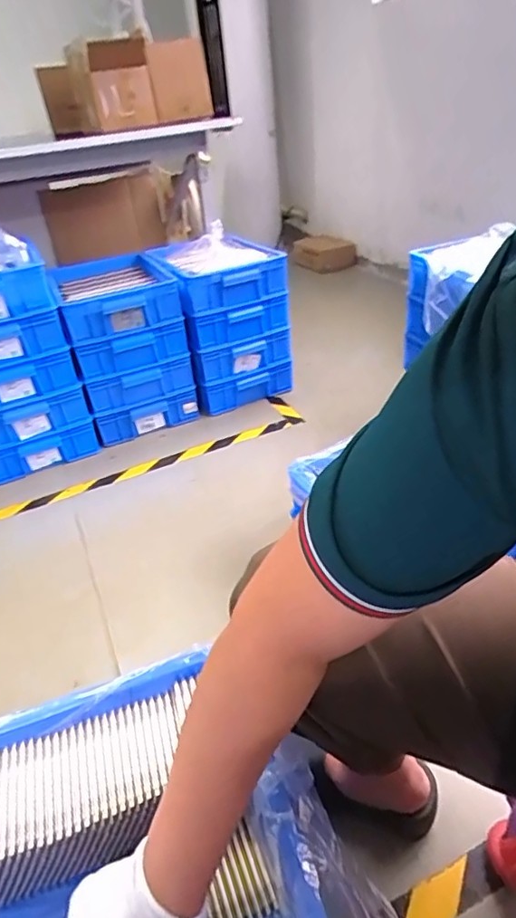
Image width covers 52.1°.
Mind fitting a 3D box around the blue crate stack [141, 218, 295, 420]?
[{"bbox_3d":[-0.116,-0.421,1.636,0.308,0.440,0.378,-20,36,-19],"label":"blue crate stack"}]

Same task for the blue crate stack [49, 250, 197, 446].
[{"bbox_3d":[-0.394,-0.322,1.560,0.299,0.427,0.359,-19,36,-18],"label":"blue crate stack"}]

